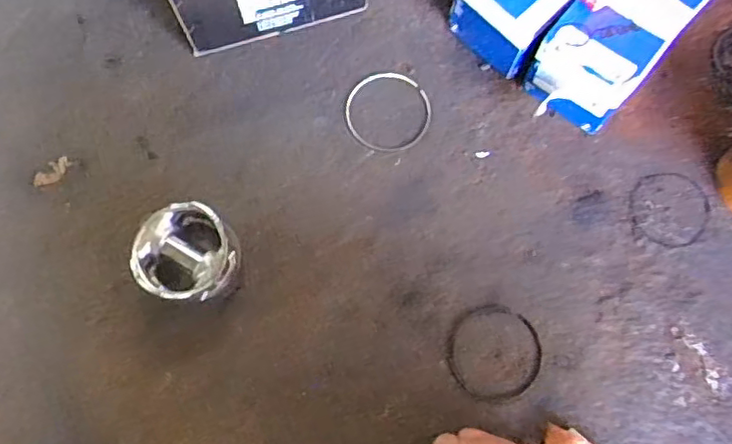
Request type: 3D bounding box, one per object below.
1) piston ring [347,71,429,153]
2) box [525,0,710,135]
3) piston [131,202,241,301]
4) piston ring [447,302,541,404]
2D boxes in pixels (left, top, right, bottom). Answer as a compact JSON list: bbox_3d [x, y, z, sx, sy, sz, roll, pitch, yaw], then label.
[{"bbox_3d":[0.025,-0.126,0.723,0.098,0.009,0.099,-2,72,5],"label":"piston ring"},{"bbox_3d":[0.276,-0.208,0.677,0.107,0.105,0.228,40,78,8],"label":"box"},{"bbox_3d":[-0.181,0.034,0.639,0.093,0.083,0.092,0,76,-1],"label":"piston"},{"bbox_3d":[0.134,0.135,0.651,0.098,0.007,0.098,0,72,0],"label":"piston ring"}]

